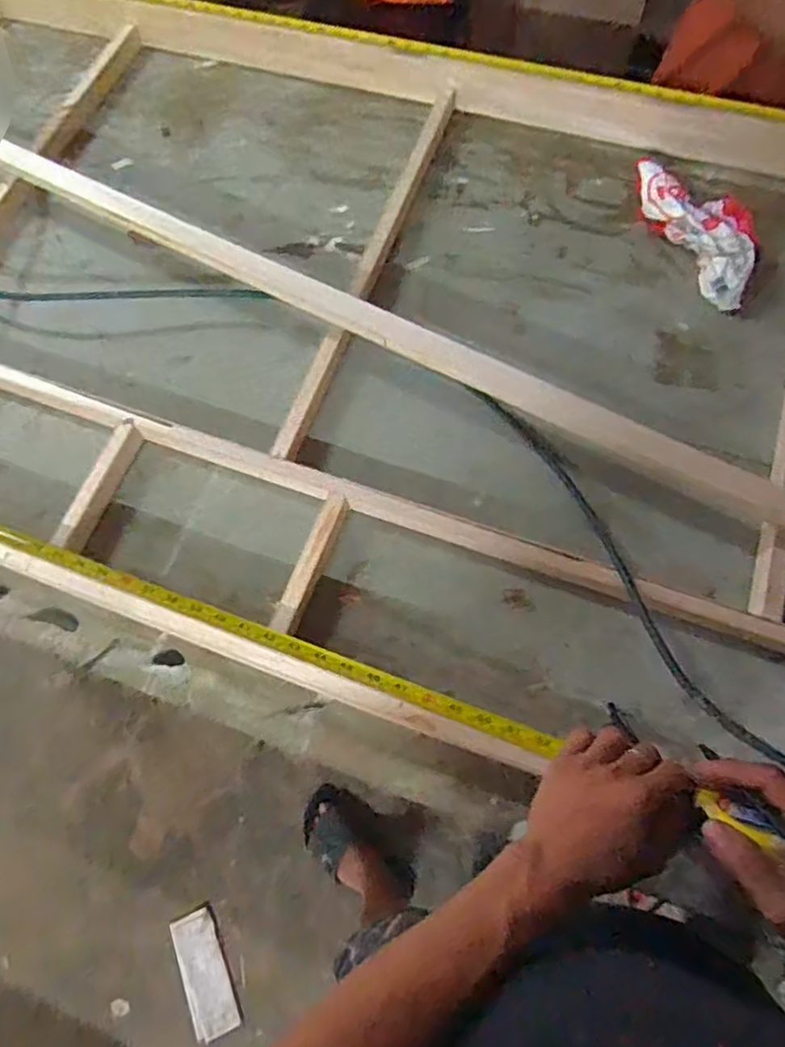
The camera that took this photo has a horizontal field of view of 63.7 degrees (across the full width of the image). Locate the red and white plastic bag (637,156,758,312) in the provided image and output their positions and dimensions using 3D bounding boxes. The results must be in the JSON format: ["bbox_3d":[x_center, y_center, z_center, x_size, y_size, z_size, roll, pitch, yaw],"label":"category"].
[{"bbox_3d":[0.365,-0.350,0.742,0.086,0.056,0.208,-24,70,-7],"label":"red and white plastic bag"}]

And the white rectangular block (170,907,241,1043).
[{"bbox_3d":[-0.369,0.879,1.235,0.088,0.020,0.209,-24,69,-8],"label":"white rectangular block"}]

